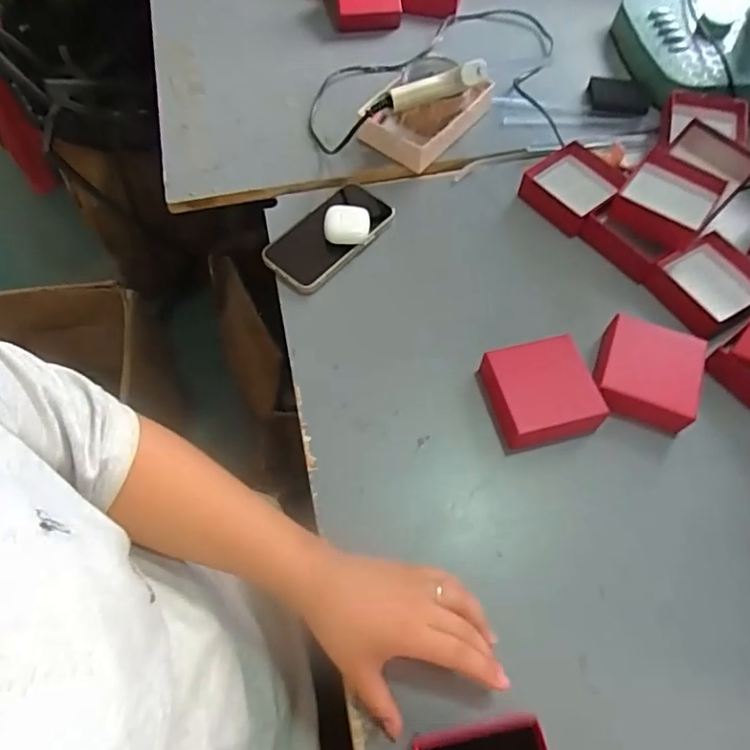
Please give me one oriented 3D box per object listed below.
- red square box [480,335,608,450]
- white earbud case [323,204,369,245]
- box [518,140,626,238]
[{"bbox_3d":[0.147,0.015,0.505,0.088,0.040,0.087,-14,63,-8],"label":"red square box"},{"bbox_3d":[-0.030,-0.159,0.602,0.048,0.021,0.043,2,62,1],"label":"white earbud case"},{"bbox_3d":[0.227,-0.214,0.638,0.094,0.034,0.090,-37,68,-18],"label":"box"}]

